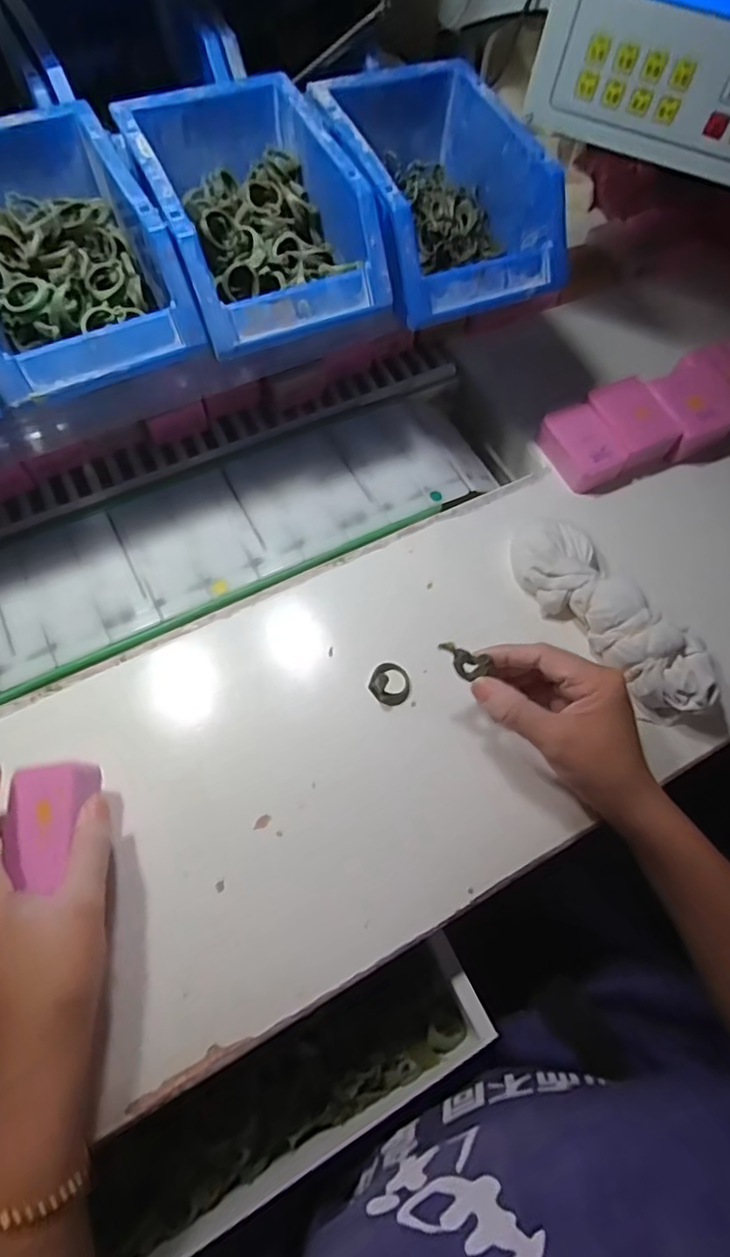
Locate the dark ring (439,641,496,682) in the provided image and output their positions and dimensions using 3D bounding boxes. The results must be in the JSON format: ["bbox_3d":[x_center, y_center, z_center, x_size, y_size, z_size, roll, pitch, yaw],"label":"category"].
[{"bbox_3d":[0.064,0.022,0.372,0.036,0.011,0.017,18,67,4],"label":"dark ring"}]

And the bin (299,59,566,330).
[{"bbox_3d":[0.048,-0.302,0.402,0.122,0.062,0.182,-23,69,-13],"label":"bin"}]

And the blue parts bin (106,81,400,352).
[{"bbox_3d":[-0.073,-0.272,0.385,0.124,0.066,0.179,-22,69,-12],"label":"blue parts bin"}]

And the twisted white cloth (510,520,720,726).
[{"bbox_3d":[0.183,-0.014,0.429,0.065,0.044,0.181,-34,73,-16],"label":"twisted white cloth"}]

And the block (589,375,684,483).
[{"bbox_3d":[0.231,-0.176,0.511,0.053,0.036,0.079,-22,70,-12],"label":"block"}]

